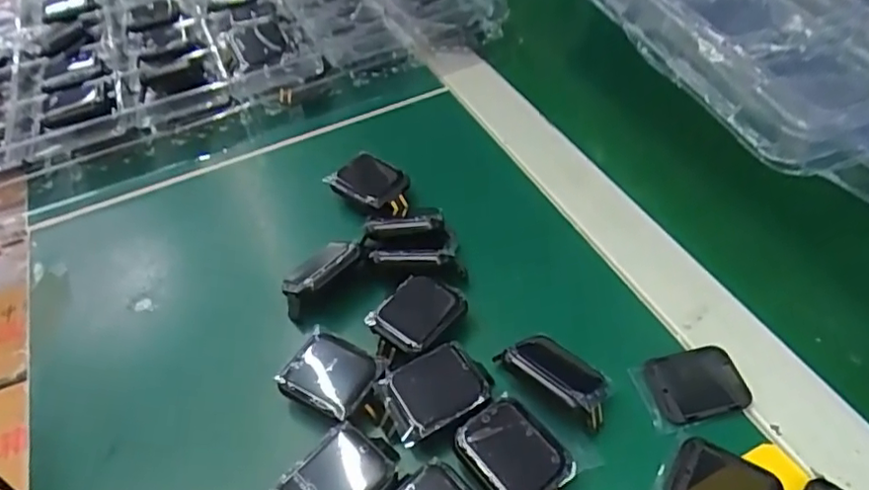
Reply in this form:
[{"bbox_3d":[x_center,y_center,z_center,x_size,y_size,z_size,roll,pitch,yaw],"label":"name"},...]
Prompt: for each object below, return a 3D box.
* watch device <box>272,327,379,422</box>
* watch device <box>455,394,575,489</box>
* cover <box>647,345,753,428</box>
[{"bbox_3d":[-0.048,0.058,0.277,0.039,0.007,0.034,19,51,22],"label":"watch device"},{"bbox_3d":[0.034,0.089,0.247,0.035,0.016,0.048,-29,51,-21],"label":"watch device"},{"bbox_3d":[0.120,0.063,0.272,0.039,0.004,0.033,-9,46,-3],"label":"cover"}]

